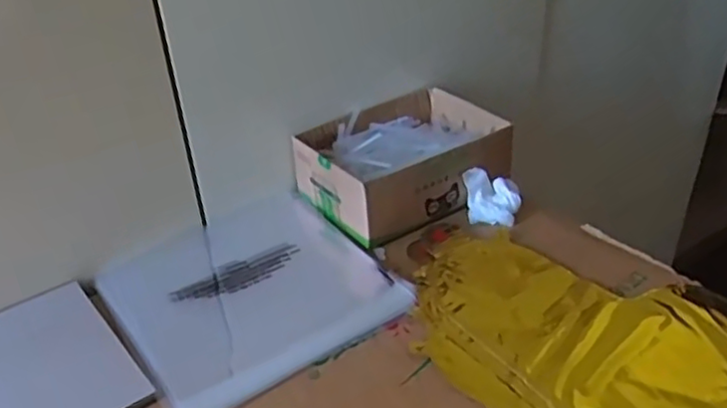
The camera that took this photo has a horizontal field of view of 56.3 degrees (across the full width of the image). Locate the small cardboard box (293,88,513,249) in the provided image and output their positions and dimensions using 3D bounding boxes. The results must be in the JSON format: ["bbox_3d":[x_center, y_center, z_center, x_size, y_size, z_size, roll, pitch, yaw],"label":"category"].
[{"bbox_3d":[0.045,-0.045,0.692,0.199,0.064,0.143,-24,40,-29],"label":"small cardboard box"}]

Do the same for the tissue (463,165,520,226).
[{"bbox_3d":[0.123,-0.009,0.647,0.055,0.037,0.053,-1,35,1],"label":"tissue"}]

